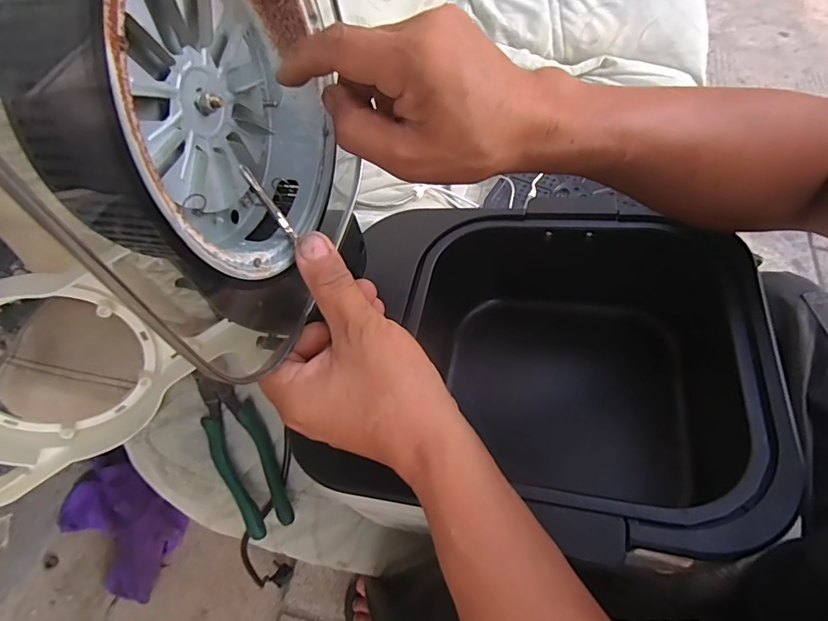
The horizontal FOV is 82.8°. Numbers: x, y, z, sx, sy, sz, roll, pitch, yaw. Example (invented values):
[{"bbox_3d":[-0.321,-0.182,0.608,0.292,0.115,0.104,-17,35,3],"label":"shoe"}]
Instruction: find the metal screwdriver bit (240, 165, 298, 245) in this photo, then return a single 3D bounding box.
[{"bbox_3d":[-0.086,-0.063,0.280,0.005,0.052,0.004,-44,25,-24],"label":"metal screwdriver bit"}]

